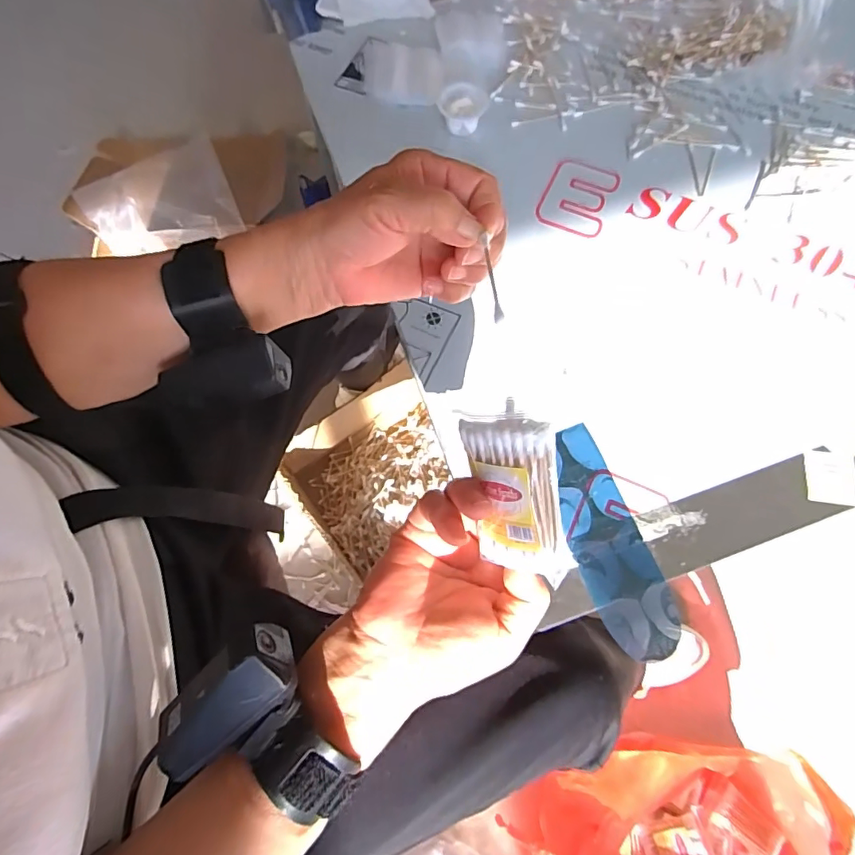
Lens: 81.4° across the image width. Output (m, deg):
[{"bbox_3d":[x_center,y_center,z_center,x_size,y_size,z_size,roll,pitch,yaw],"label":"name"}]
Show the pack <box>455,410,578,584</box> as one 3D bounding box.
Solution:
[{"bbox_3d":[0.041,0.032,0.243,0.011,0.050,0.081,-26,110,-44],"label":"pack"}]

